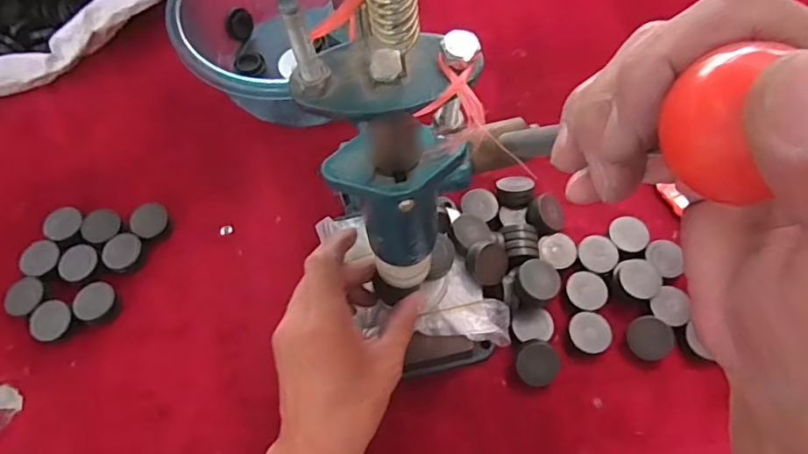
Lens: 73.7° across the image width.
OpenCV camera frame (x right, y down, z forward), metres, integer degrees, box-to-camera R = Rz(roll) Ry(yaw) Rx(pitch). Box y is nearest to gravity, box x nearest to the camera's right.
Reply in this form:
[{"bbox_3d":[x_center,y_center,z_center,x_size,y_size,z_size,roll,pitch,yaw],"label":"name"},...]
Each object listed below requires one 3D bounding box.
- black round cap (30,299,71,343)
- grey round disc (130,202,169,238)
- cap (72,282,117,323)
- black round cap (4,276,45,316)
[{"bbox_3d":[-0.285,0.077,0.437,0.030,0.013,0.032,0,65,0],"label":"black round cap"},{"bbox_3d":[-0.224,-0.005,0.476,0.029,0.012,0.032,36,70,15],"label":"grey round disc"},{"bbox_3d":[-0.254,0.062,0.444,0.030,0.009,0.032,0,65,0],"label":"cap"},{"bbox_3d":[-0.312,0.059,0.447,0.032,0.015,0.031,0,65,0],"label":"black round cap"}]

